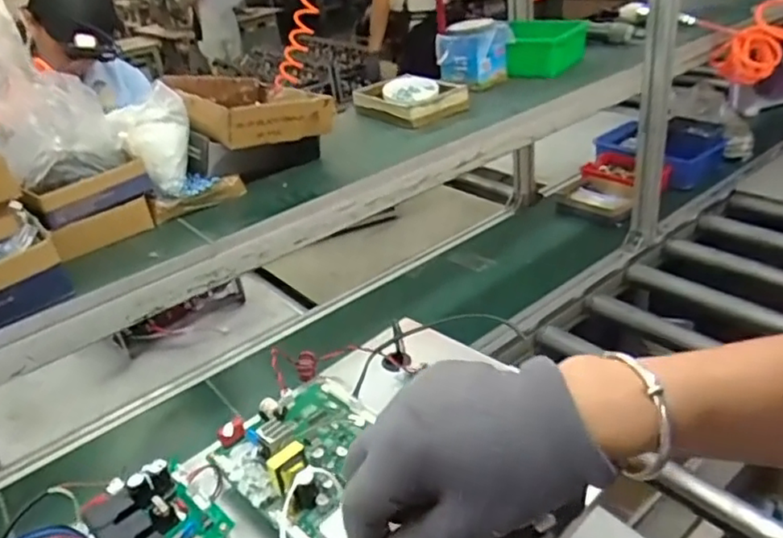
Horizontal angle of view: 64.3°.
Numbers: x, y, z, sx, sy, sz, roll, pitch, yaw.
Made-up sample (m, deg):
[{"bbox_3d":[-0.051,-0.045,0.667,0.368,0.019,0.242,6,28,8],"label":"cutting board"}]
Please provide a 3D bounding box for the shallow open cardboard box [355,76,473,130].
[{"bbox_3d":[0.034,-0.301,1.095,0.143,0.040,0.174,-28,36,-31],"label":"shallow open cardboard box"}]

